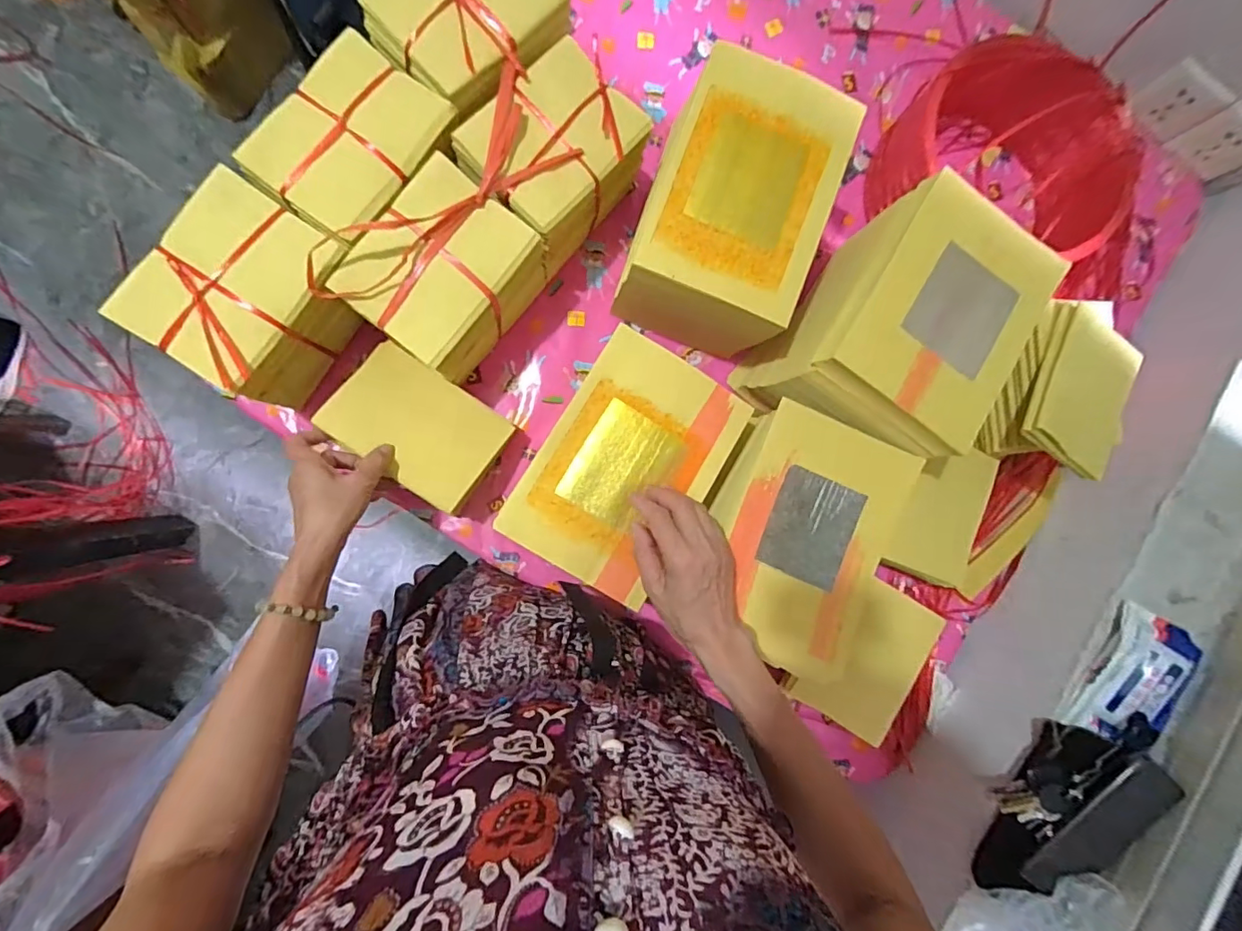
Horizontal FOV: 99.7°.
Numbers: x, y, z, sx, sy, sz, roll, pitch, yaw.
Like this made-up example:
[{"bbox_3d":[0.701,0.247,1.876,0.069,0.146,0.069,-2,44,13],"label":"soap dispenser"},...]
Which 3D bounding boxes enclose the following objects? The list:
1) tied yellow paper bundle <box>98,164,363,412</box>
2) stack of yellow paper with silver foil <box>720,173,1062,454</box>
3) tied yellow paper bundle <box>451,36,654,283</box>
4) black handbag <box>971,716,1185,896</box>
[{"bbox_3d":[-0.344,-0.157,0.508,0.117,0.136,0.159,32,85,-6],"label":"tied yellow paper bundle"},{"bbox_3d":[0.296,-0.142,0.585,0.187,0.174,0.256,36,85,-5],"label":"stack of yellow paper with silver foil"},{"bbox_3d":[-0.069,-0.319,0.570,0.128,0.137,0.167,42,84,-5],"label":"tied yellow paper bundle"},{"bbox_3d":[0.453,0.362,0.530,0.119,0.053,0.188,29,86,-6],"label":"black handbag"}]

